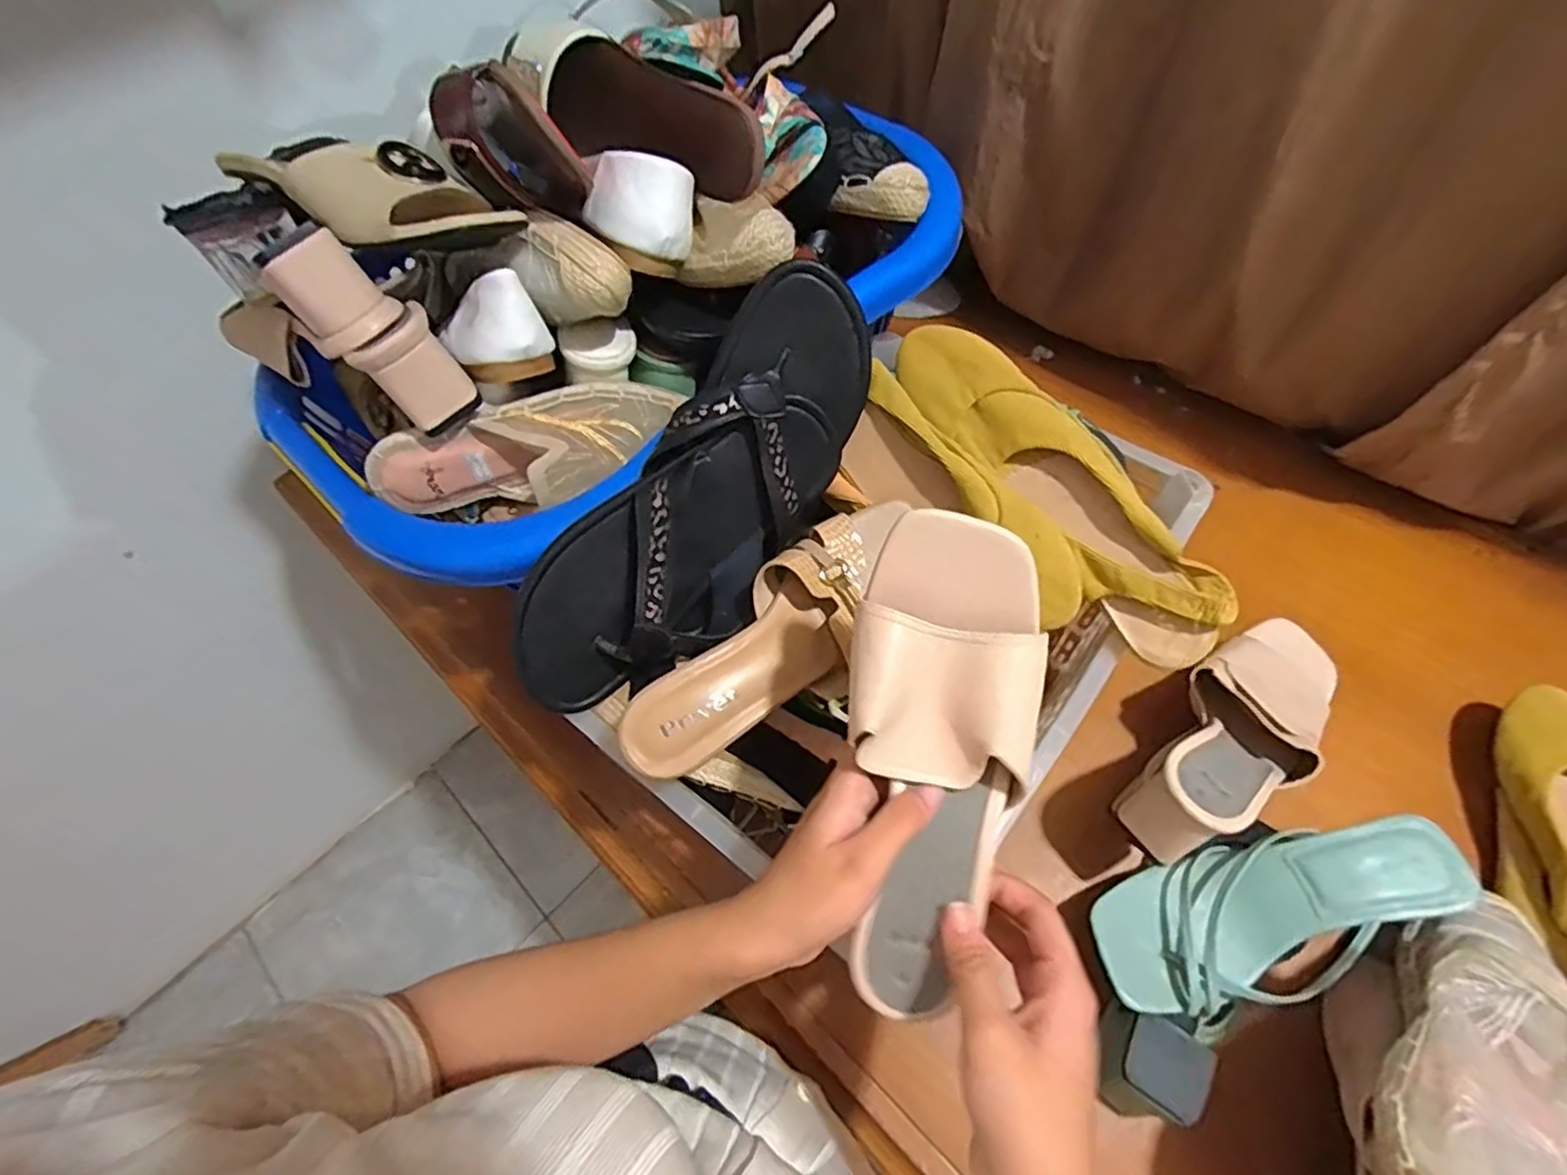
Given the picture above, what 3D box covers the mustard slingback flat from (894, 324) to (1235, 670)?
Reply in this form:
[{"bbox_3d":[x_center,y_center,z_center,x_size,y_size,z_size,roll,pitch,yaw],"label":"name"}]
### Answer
[{"bbox_3d":[0.189,-0.074,0.473,0.083,0.078,0.279,-36,65,-16],"label":"mustard slingback flat"}]

